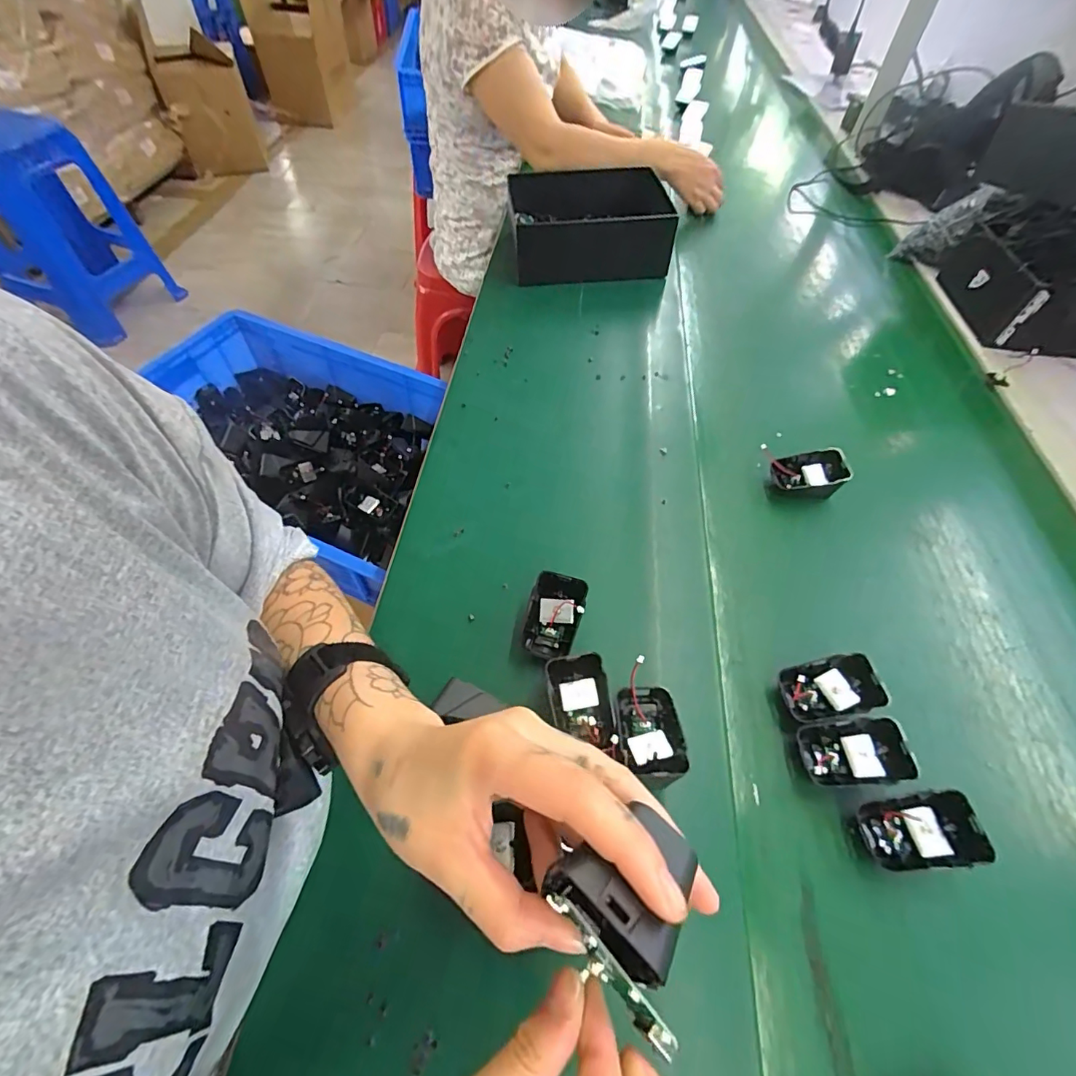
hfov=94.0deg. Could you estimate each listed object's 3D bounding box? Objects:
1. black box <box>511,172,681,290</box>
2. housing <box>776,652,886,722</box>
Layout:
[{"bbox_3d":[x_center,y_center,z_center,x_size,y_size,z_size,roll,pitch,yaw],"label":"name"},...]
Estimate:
[{"bbox_3d":[0.072,-0.478,0.765,0.237,0.085,0.195,-3,54,-5],"label":"black box"},{"bbox_3d":[0.227,0.120,0.394,0.063,0.041,0.044,-2,54,-4],"label":"housing"}]

